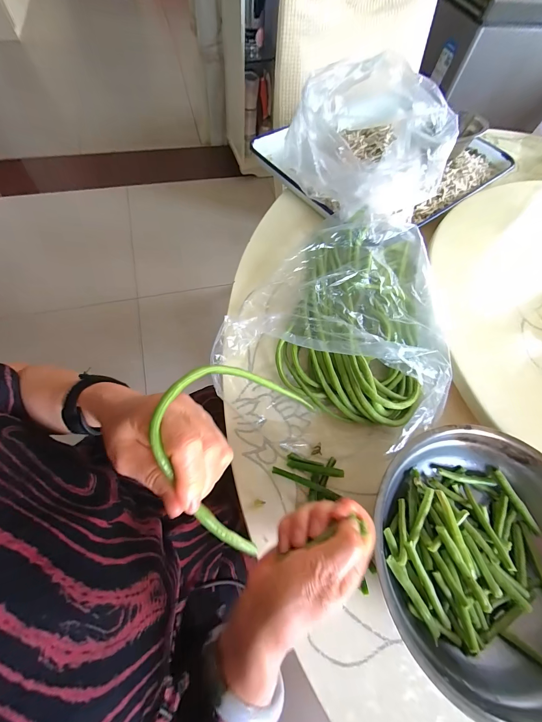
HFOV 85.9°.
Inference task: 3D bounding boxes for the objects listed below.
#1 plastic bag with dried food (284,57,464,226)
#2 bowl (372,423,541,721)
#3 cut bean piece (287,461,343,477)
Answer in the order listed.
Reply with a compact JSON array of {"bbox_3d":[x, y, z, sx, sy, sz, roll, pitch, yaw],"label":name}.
[{"bbox_3d":[0.161,-0.330,0.457,0.194,0.150,0.227,-40,74,-21],"label":"plastic bag with dried food"},{"bbox_3d":[0.201,0.177,0.276,0.215,0.054,0.207,2,64,-4],"label":"bowl"},{"bbox_3d":[0.049,0.121,0.324,0.062,0.010,0.009,11,64,1],"label":"cut bean piece"}]

